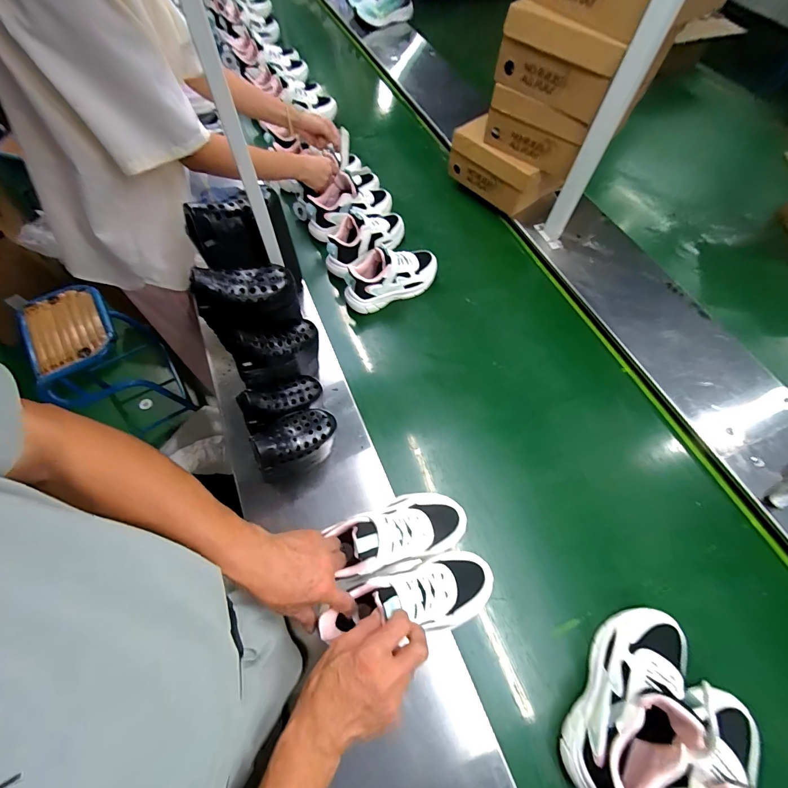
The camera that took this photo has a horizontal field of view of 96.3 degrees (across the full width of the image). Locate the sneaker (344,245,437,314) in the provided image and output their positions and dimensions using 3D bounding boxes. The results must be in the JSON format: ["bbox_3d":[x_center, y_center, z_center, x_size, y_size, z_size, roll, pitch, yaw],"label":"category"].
[{"bbox_3d":[-0.004,-0.267,0.784,0.217,0.116,0.079,-24,67,-14],"label":"sneaker"}]

